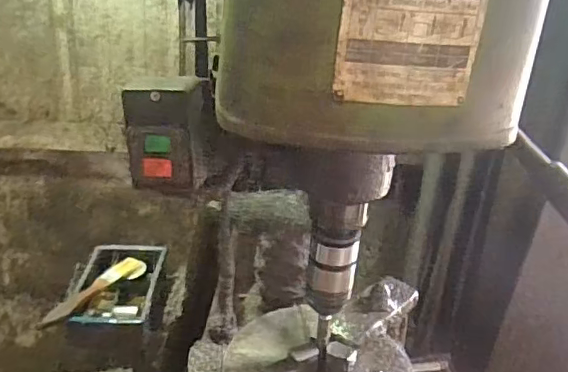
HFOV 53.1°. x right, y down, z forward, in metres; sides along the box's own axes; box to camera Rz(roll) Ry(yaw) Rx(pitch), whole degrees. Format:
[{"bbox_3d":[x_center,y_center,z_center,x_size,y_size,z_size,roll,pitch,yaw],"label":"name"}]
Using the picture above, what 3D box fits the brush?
[{"bbox_3d":[-0.233,0.128,0.708,0.029,0.024,0.157,19,31,24],"label":"brush"}]

